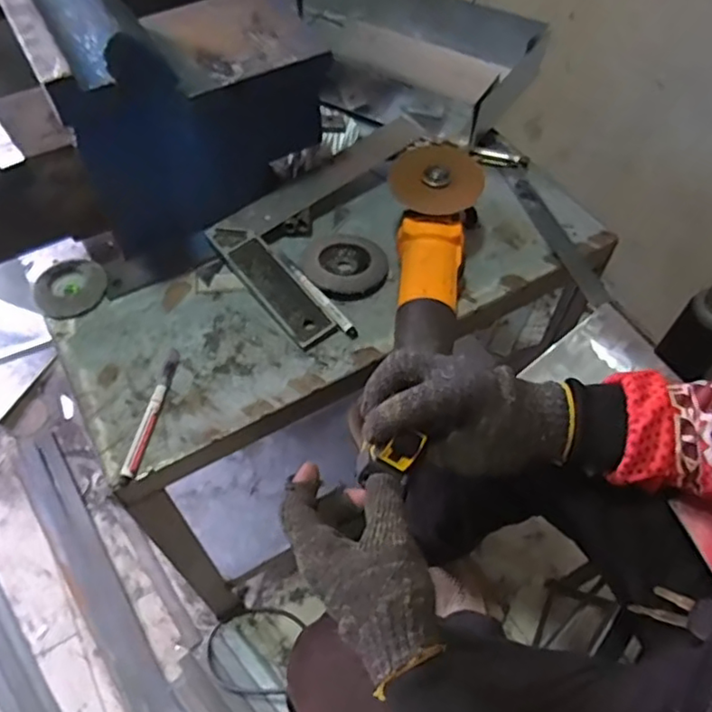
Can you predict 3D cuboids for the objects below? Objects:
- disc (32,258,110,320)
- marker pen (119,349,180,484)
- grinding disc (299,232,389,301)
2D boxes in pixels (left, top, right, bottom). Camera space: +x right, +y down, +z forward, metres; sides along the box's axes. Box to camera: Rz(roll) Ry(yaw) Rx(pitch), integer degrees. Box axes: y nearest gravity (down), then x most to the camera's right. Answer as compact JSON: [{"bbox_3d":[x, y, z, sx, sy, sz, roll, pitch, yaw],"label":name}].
[{"bbox_3d":[-0.313,-0.075,0.682,0.066,0.017,0.075,20,56,11],"label":"disc"},{"bbox_3d":[-0.195,0.054,0.595,0.013,0.014,0.142,8,56,4],"label":"marker pen"},{"bbox_3d":[-0.013,-0.102,0.697,0.096,0.022,0.093,1,56,-1],"label":"grinding disc"}]

